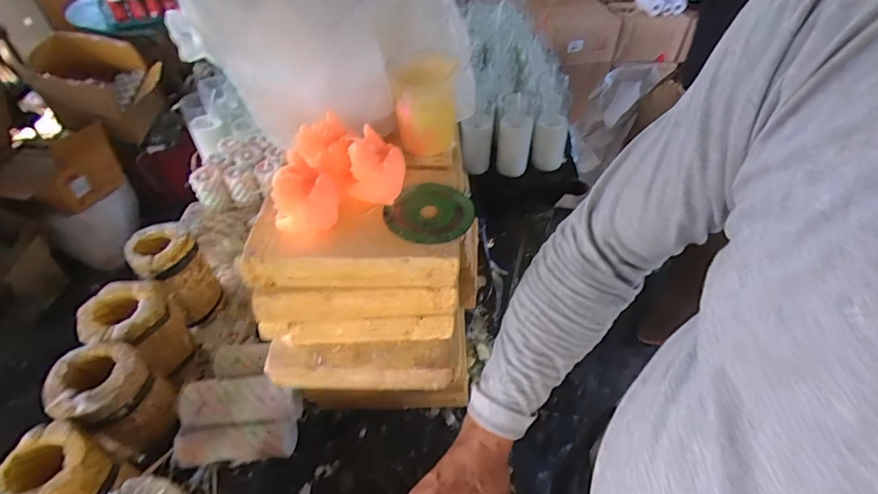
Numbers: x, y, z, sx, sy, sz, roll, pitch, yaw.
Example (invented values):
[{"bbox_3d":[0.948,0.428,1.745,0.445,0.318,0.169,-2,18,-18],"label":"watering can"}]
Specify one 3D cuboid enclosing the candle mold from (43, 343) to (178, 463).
[{"bbox_3d":[-0.390,0.190,0.531,0.091,0.133,0.091,1,45,-1],"label":"candle mold"}]

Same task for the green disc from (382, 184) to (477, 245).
[{"bbox_3d":[-0.008,-0.037,0.460,0.085,0.006,0.095,24,50,21],"label":"green disc"}]

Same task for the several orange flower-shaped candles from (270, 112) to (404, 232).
[{"bbox_3d":[-0.116,-0.077,0.453,0.140,0.063,0.105,-30,53,-28],"label":"several orange flower-shaped candles"}]

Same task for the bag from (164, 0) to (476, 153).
[{"bbox_3d":[-0.105,-0.225,0.478,0.295,0.191,0.100,-16,48,-17],"label":"bag"}]

